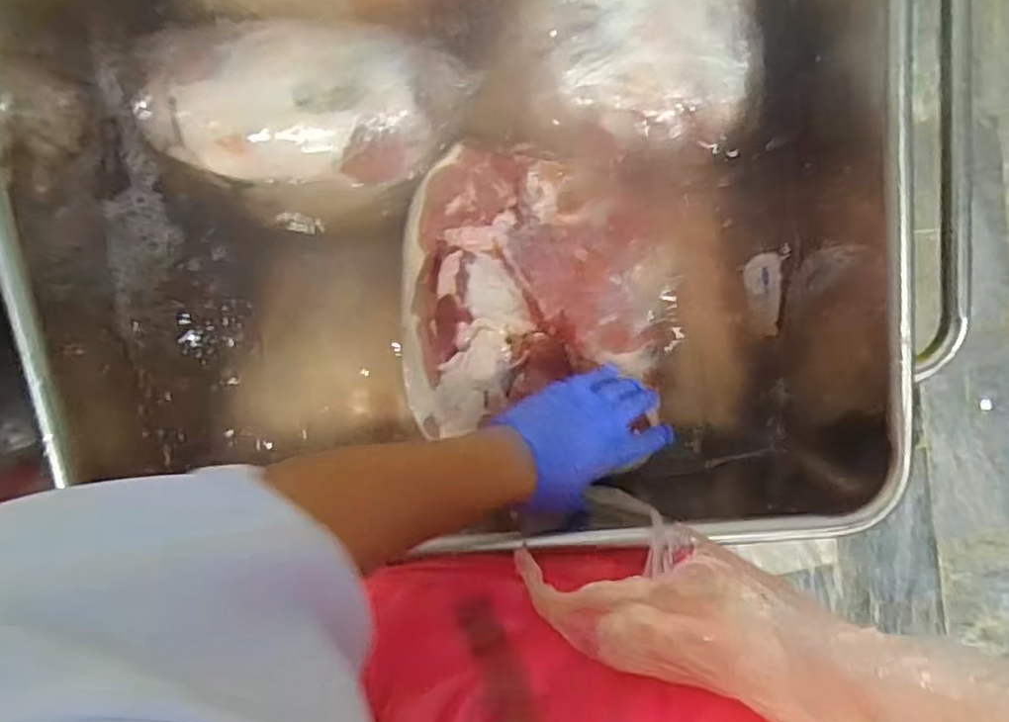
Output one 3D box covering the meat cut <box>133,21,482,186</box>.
[{"bbox_3d":[-0.191,-0.246,0.624,0.300,0.054,0.141,2,96,-5],"label":"meat cut"}]

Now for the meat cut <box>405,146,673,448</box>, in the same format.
[{"bbox_3d":[0.041,-0.077,0.639,0.276,0.107,0.255,-2,96,-4],"label":"meat cut"}]

